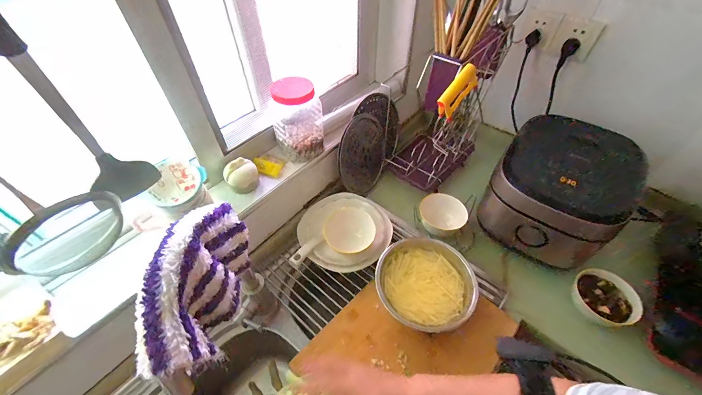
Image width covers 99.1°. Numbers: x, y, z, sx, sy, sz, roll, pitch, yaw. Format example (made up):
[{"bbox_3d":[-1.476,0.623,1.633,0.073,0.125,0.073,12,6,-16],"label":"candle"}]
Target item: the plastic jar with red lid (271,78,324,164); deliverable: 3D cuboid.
[{"bbox_3d":[-0.115,-0.163,0.656,0.103,0.157,0.092,-11,50,-9],"label":"plastic jar with red lid"}]

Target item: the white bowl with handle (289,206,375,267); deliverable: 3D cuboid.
[{"bbox_3d":[-0.032,0.100,0.656,0.182,0.056,0.104,-33,57,-25],"label":"white bowl with handle"}]

